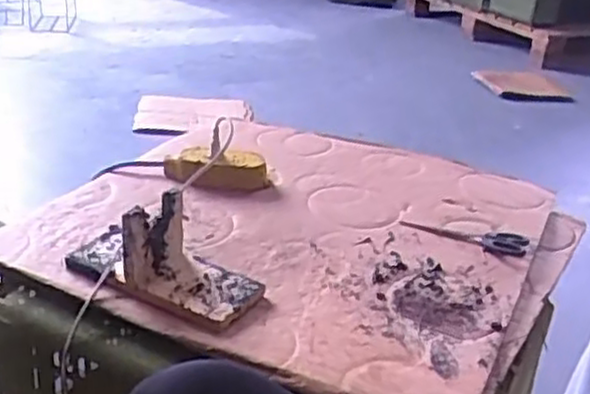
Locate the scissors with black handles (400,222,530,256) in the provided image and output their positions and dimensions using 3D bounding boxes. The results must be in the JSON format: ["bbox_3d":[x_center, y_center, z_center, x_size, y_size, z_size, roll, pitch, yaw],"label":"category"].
[{"bbox_3d":[0.205,0.049,0.894,0.146,0.014,0.049,10,27,10],"label":"scissors with black handles"}]

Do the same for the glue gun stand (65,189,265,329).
[{"bbox_3d":[-0.133,0.050,0.761,0.204,0.083,0.099,19,29,26],"label":"glue gun stand"}]

